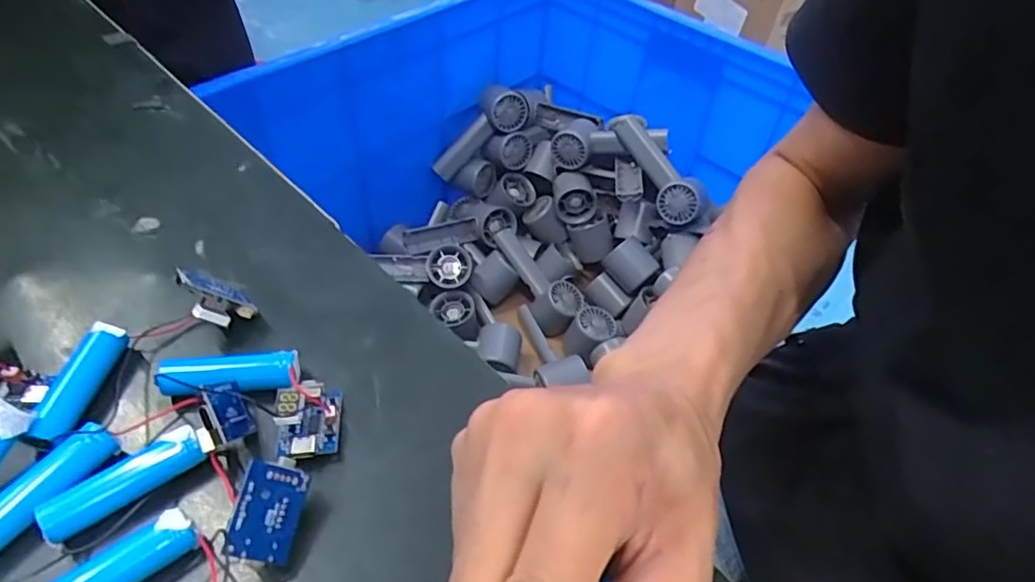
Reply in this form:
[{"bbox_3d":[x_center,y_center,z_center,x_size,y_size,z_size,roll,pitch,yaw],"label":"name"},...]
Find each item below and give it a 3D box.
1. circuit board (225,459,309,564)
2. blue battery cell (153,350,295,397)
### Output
[{"bbox_3d":[-0.081,0.071,0.195,0.021,0.004,0.029,25,60,-33],"label":"circuit board"},{"bbox_3d":[-0.114,0.034,0.239,0.052,0.013,0.013,-3,46,-10],"label":"blue battery cell"}]

